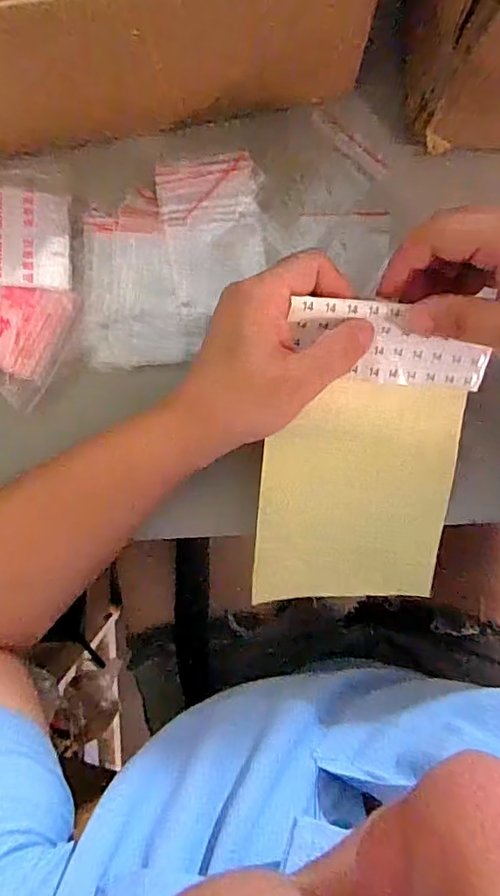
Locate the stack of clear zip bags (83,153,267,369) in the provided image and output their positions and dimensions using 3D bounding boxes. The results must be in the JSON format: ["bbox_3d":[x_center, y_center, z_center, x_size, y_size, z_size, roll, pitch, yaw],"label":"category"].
[{"bbox_3d":[-0.048,-0.119,0.347,0.115,0.009,0.128,-3,91,-1],"label":"stack of clear zip bags"}]

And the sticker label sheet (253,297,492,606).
[{"bbox_3d":[0.069,0.011,0.324,0.121,0.019,0.189,2,115,-11],"label":"sticker label sheet"}]

